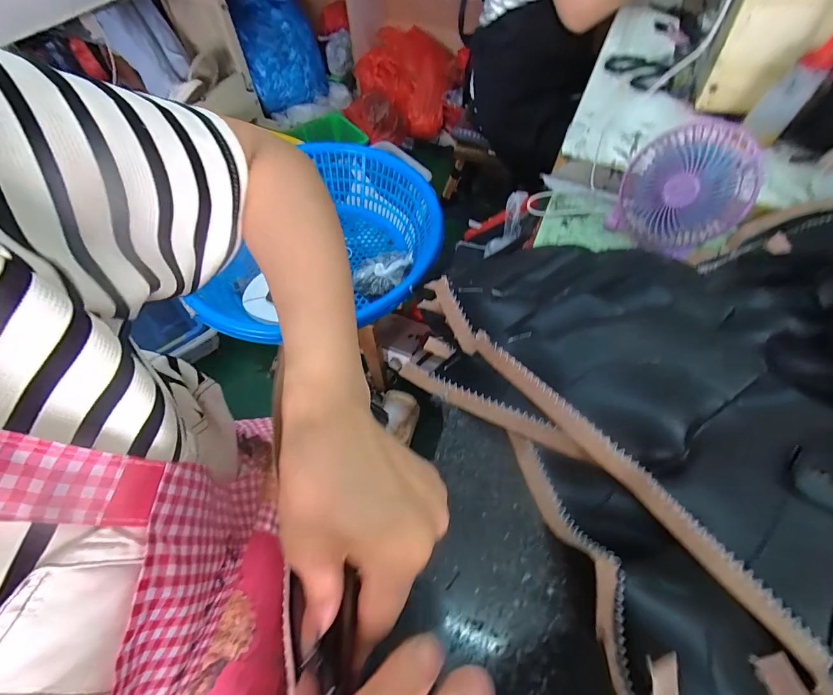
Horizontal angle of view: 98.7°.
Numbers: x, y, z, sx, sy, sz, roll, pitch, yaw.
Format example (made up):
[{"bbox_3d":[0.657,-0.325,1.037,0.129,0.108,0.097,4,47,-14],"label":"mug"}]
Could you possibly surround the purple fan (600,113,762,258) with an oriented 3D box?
[{"bbox_3d":[0.326,-0.195,0.435,0.134,0.123,0.079,34,65,19],"label":"purple fan"}]

